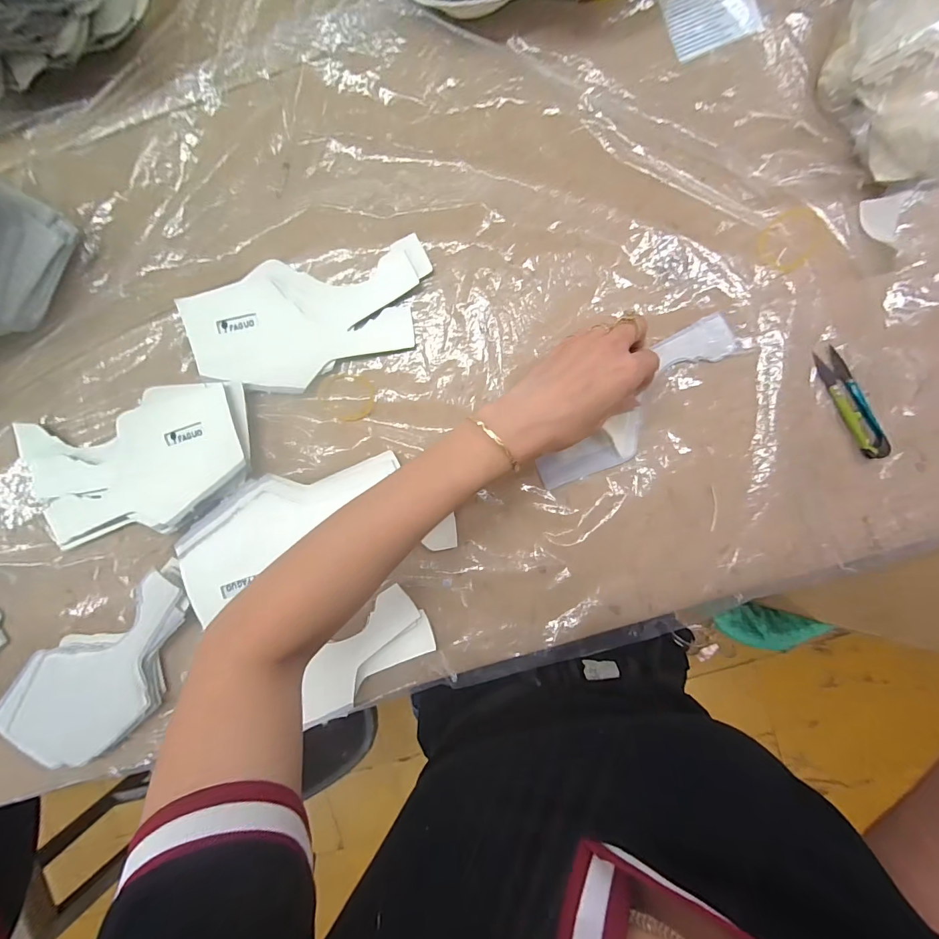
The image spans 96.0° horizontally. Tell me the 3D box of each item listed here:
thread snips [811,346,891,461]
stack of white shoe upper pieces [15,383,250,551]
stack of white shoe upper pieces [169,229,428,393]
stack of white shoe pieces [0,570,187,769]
[{"bbox_3d":[0.313,-0.053,0.344,0.024,0.007,0.095,-27,92,3],"label":"thread snips"},{"bbox_3d":[-0.279,-0.003,0.357,0.195,0.016,0.108,-12,93,2],"label":"stack of white shoe upper pieces"},{"bbox_3d":[-0.133,-0.122,0.351,0.201,0.008,0.100,-9,93,2],"label":"stack of white shoe upper pieces"},{"bbox_3d":[-0.312,0.180,0.368,0.193,0.017,0.098,-34,92,3],"label":"stack of white shoe pieces"}]

